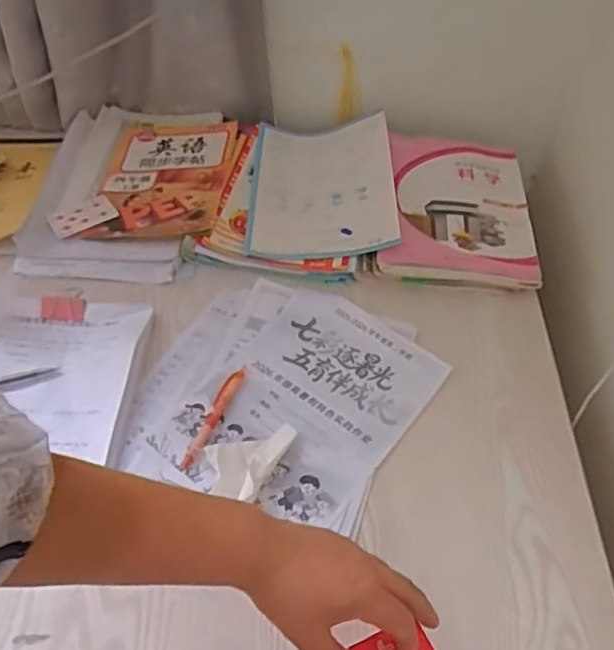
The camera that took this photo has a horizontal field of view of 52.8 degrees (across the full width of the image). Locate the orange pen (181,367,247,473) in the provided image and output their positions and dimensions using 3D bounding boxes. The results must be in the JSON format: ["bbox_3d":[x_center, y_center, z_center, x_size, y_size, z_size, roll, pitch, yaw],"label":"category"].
[{"bbox_3d":[-0.099,0.095,0.660,0.016,0.010,0.137,17,52,11],"label":"orange pen"}]

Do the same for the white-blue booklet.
[{"bbox_3d":[0.020,-0.206,0.883,0.200,0.036,0.289,2,50,-1],"label":"white-blue booklet"}]

